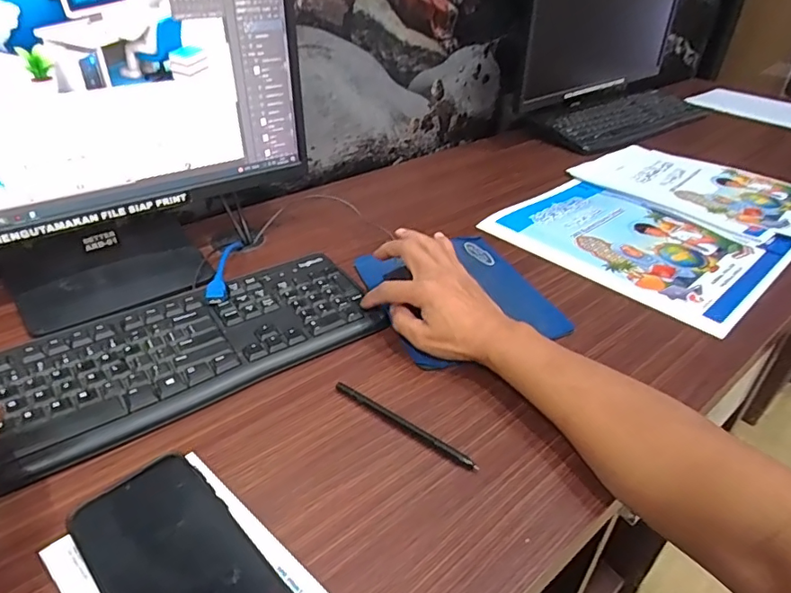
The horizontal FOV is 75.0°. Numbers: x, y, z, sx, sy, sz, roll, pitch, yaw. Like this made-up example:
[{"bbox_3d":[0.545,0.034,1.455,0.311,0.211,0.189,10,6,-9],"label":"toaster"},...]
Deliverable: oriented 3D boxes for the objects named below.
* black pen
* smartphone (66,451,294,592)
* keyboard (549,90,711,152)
[{"bbox_3d":[0.005,0.103,0.419,0.137,0.008,0.009,25,42,26],"label":"black pen"},{"bbox_3d":[-0.132,0.167,0.318,0.080,0.015,0.161,-29,47,-36],"label":"smartphone"},{"bbox_3d":[0.478,-0.372,1.058,0.453,0.024,0.143,-24,43,-31],"label":"keyboard"}]

